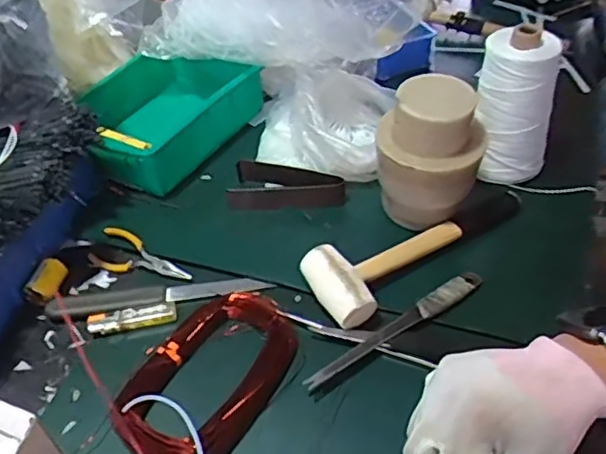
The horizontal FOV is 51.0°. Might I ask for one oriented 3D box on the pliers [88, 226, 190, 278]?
[{"bbox_3d":[-0.175,0.033,0.690,0.123,0.006,0.047,18,49,21],"label":"pliers"}]

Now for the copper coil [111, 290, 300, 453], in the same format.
[{"bbox_3d":[-0.085,0.132,0.577,0.119,0.025,0.185,18,49,21],"label":"copper coil"}]

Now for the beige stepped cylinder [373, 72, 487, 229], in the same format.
[{"bbox_3d":[0.131,-0.073,0.655,0.103,0.148,0.083,3,45,7],"label":"beige stepped cylinder"}]

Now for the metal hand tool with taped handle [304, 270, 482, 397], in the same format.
[{"bbox_3d":[0.090,0.093,0.597,0.208,0.015,0.022,-29,50,-23],"label":"metal hand tool with taped handle"}]

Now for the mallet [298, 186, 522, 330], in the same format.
[{"bbox_3d":[0.124,0.004,0.660,0.264,0.042,0.081,-31,50,-24],"label":"mallet"}]

